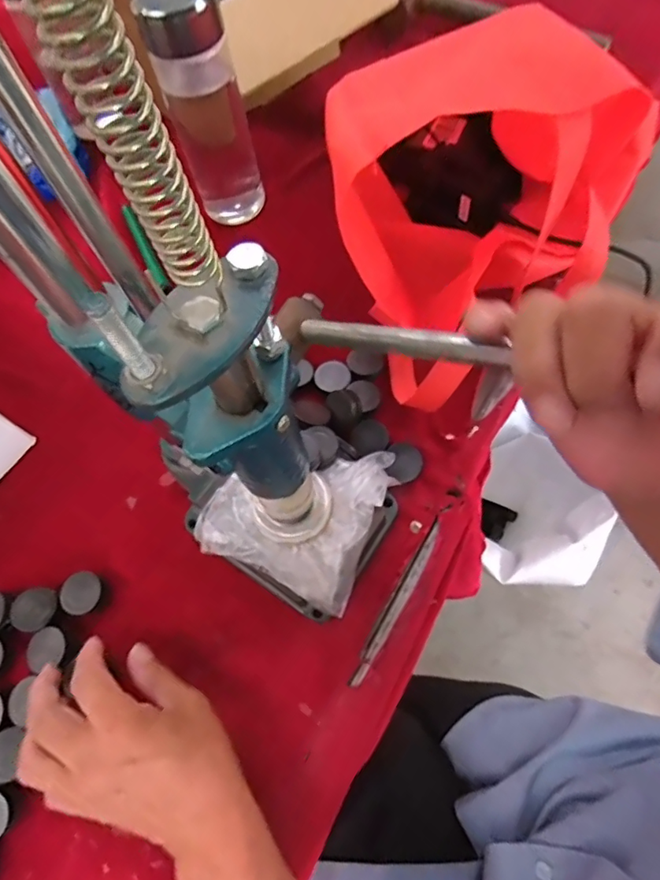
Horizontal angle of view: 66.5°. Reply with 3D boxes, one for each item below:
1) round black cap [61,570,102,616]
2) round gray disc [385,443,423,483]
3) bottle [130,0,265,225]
[{"bbox_3d":[-0.197,0.122,0.402,0.028,0.016,0.032,19,67,11],"label":"round black cap"},{"bbox_3d":[0.062,0.018,0.416,0.029,0.006,0.032,19,73,-5],"label":"round gray disc"},{"bbox_3d":[-0.108,-0.292,0.462,0.062,0.199,0.058,7,65,6],"label":"bottle"}]

